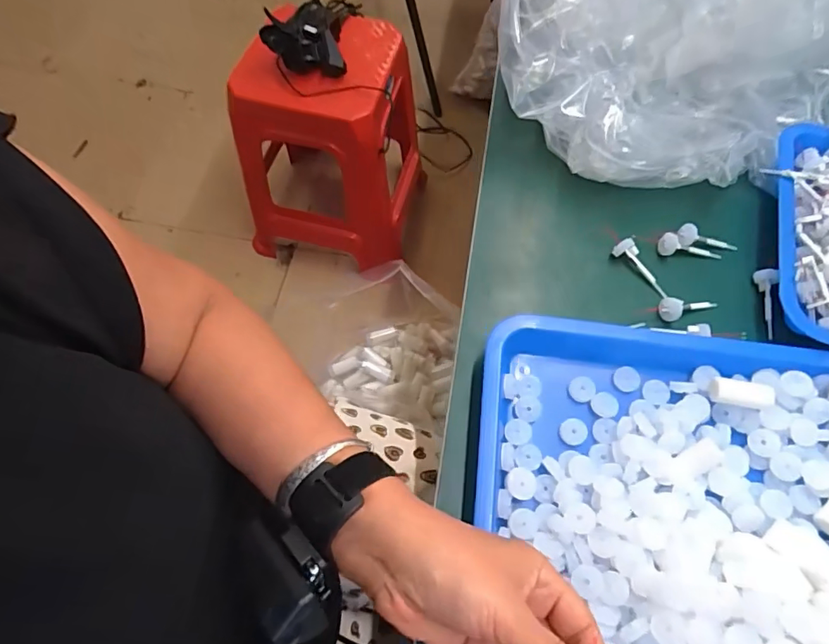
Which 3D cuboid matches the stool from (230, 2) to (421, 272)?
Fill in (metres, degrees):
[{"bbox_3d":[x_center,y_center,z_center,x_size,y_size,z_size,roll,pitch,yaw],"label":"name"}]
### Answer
[{"bbox_3d":[-0.188,-0.407,1.131,0.355,0.455,0.388,8,66,4],"label":"stool"}]

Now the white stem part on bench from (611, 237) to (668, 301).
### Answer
[{"bbox_3d":[0.210,-0.048,0.459,0.014,0.017,0.064,-34,82,-14],"label":"white stem part on bench"}]

